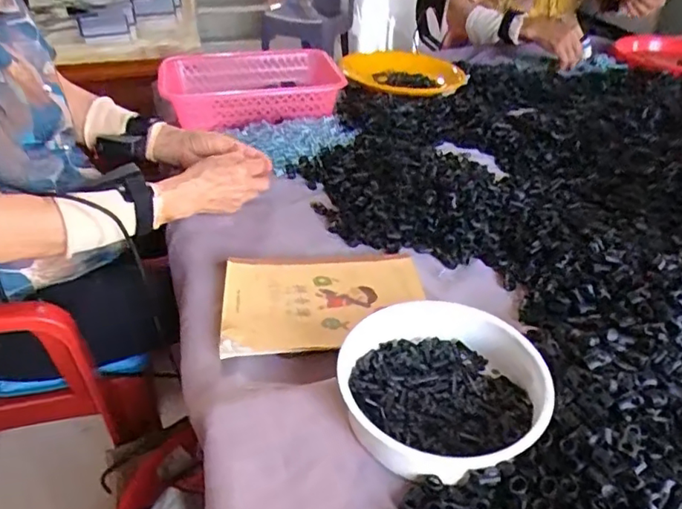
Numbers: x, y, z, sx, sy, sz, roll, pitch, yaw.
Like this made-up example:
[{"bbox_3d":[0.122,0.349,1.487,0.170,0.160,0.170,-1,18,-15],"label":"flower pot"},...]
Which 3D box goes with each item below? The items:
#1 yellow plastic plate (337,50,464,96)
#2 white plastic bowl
[{"bbox_3d":[0.103,-0.345,1.061,0.199,0.033,0.203,0,36,0],"label":"yellow plastic plate"},{"bbox_3d":[0.083,0.107,0.456,0.158,0.048,0.154,0,36,0],"label":"white plastic bowl"}]

